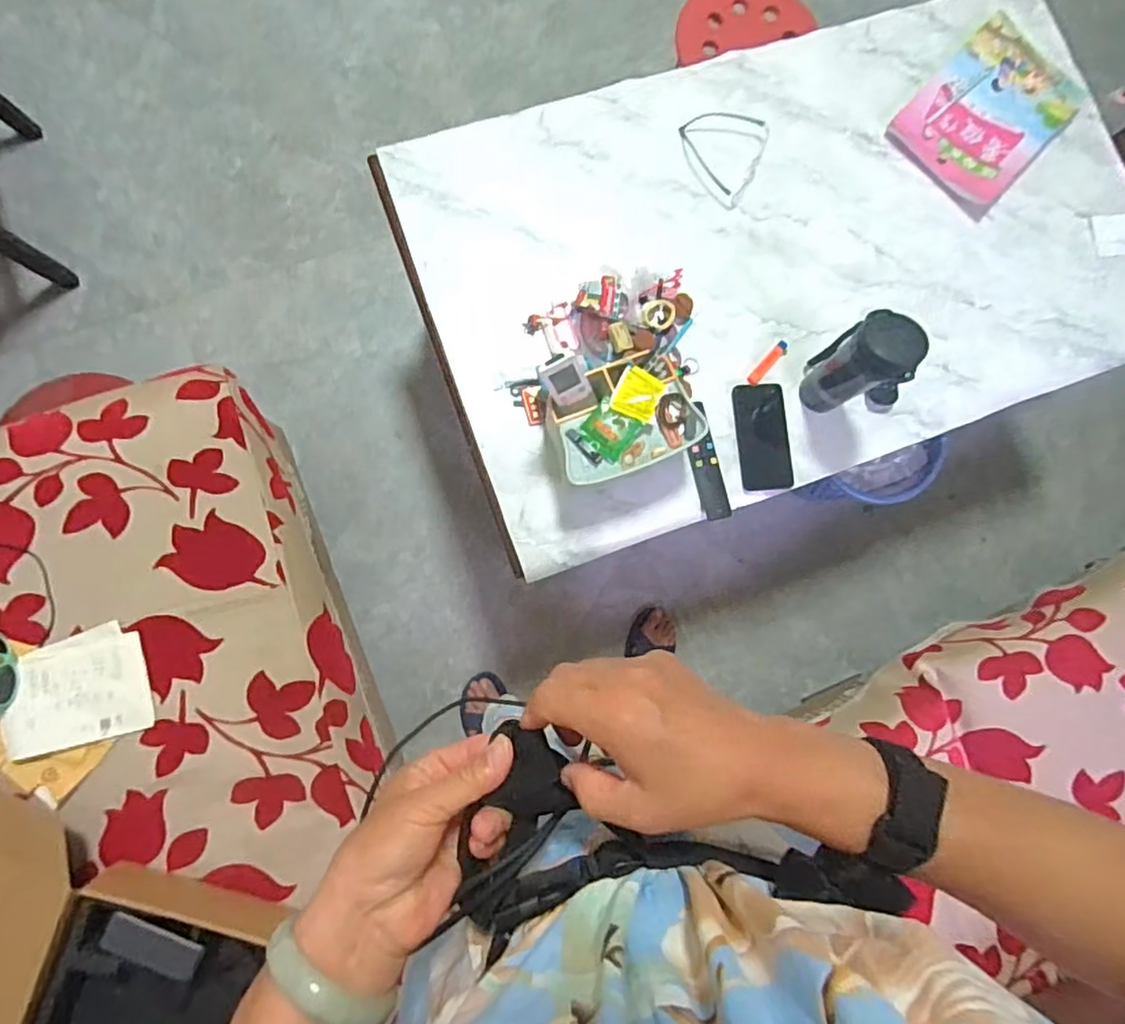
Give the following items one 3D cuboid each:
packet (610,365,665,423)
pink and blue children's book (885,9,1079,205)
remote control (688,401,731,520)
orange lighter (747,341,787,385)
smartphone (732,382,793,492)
[{"bbox_3d":[0.101,-0.157,0.811,0.057,0.008,0.069,20,81,-4],"label":"packet"},{"bbox_3d":[0.730,-0.685,1.057,0.215,0.026,0.309,45,80,0],"label":"pink and blue children's book"},{"bbox_3d":[0.213,-0.075,0.924,0.041,0.019,0.173,-11,84,-8],"label":"remote control"},{"bbox_3d":[0.319,-0.231,0.960,0.019,0.014,0.088,43,80,0],"label":"orange lighter"},{"bbox_3d":[0.304,-0.115,0.941,0.075,0.010,0.164,-5,81,6],"label":"smartphone"}]

